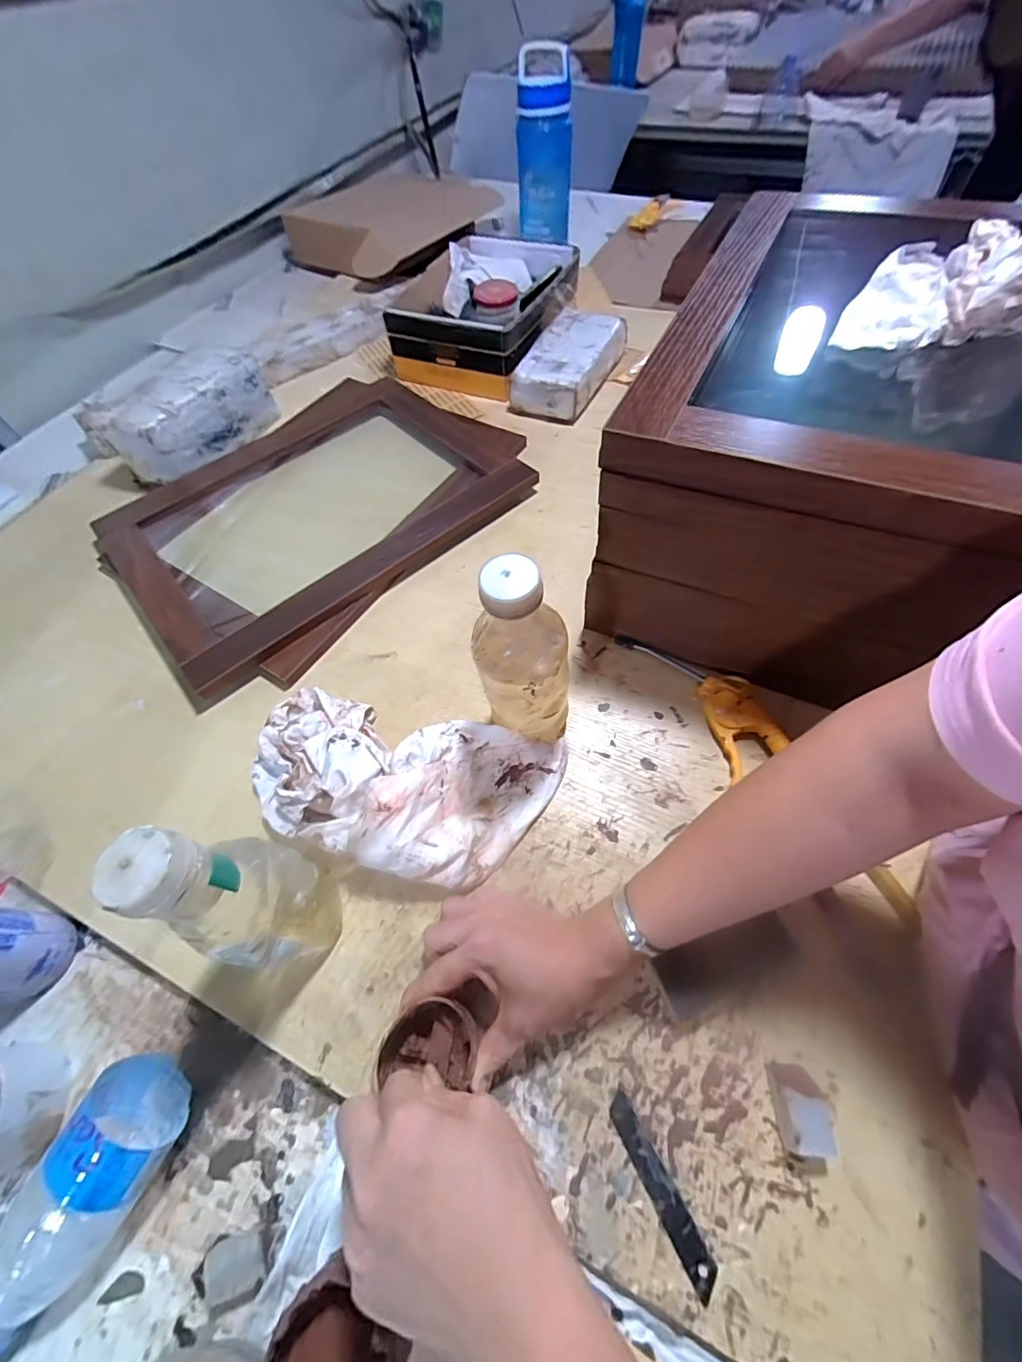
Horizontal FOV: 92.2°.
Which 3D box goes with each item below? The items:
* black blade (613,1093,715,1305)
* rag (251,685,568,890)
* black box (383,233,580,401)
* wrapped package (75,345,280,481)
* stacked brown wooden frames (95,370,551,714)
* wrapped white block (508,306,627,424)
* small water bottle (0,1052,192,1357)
[{"bbox_3d":[0.092,0.313,0.304,0.016,0.004,0.095,-27,61,-11],"label":"black blade"},{"bbox_3d":[-0.102,0.084,0.426,0.272,0.064,0.145,13,61,12],"label":"rag"},{"bbox_3d":[-0.044,-0.624,0.814,0.235,0.104,0.326,18,62,15],"label":"black box"},{"bbox_3d":[-0.461,-0.384,0.708,0.110,0.106,0.232,19,63,15],"label":"wrapped package"},{"bbox_3d":[-0.250,-0.239,0.648,0.384,0.037,0.512,37,68,23],"label":"stacked brown wooden frames"},{"bbox_3d":[0.086,-0.493,0.757,0.104,0.059,0.221,19,63,16],"label":"wrapped white block"},{"bbox_3d":[-0.274,0.327,0.303,0.067,0.073,0.149,27,65,19],"label":"small water bottle"}]

